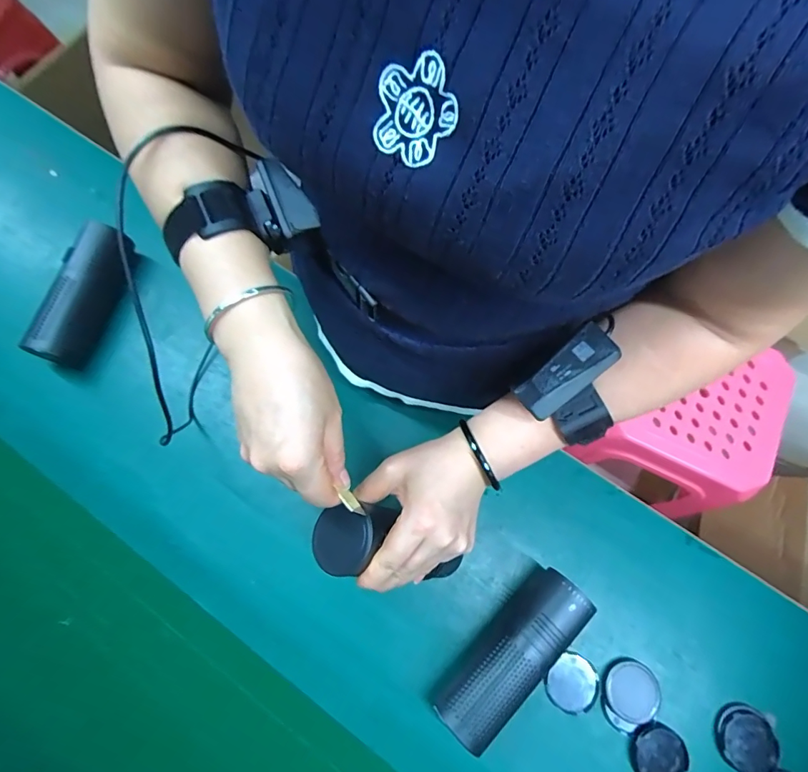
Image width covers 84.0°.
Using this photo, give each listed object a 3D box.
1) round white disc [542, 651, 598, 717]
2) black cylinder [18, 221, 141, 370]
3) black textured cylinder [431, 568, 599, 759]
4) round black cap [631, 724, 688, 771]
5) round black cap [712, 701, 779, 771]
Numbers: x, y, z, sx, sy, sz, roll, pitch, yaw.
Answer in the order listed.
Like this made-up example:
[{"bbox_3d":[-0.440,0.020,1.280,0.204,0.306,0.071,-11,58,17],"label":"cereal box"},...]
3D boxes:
[{"bbox_3d":[0.164,0.288,0.433,0.050,0.004,0.047,0,74,0],"label":"round white disc"},{"bbox_3d":[-0.369,-0.104,0.519,0.053,0.062,0.167,16,73,4],"label":"black cylinder"},{"bbox_3d":[0.102,0.250,0.422,0.052,0.053,0.162,43,78,11],"label":"black textured cylinder"},{"bbox_3d":[0.237,0.344,0.416,0.047,0.004,0.049,0,74,0],"label":"round black cap"},{"bbox_3d":[0.320,0.331,0.419,0.054,0.006,0.054,0,74,0],"label":"round black cap"}]

